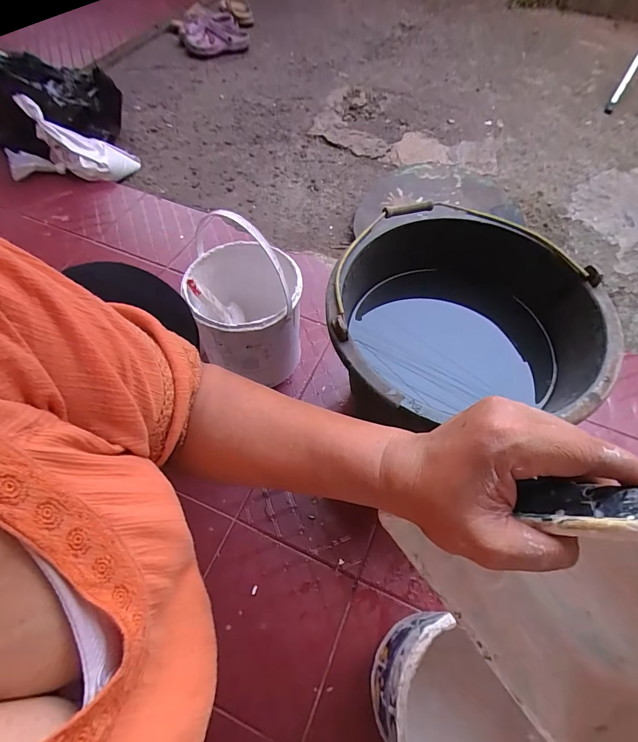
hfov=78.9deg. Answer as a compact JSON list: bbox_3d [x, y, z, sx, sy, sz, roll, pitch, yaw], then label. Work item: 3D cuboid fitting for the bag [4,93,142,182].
[{"bbox_3d":[-0.610,-0.535,0.936,0.267,0.187,0.106,-10,59,-7],"label":"bag"}]

